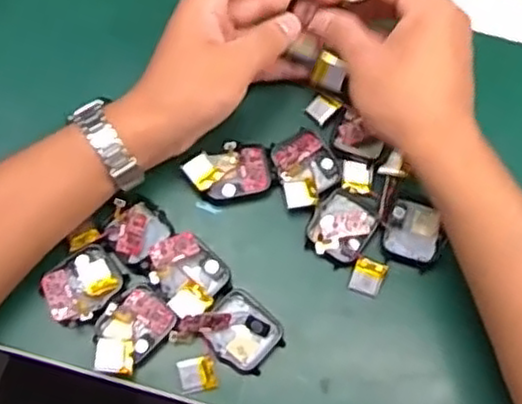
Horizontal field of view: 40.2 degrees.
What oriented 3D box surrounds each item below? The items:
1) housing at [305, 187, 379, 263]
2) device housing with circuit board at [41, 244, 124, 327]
[{"bbox_3d":[0.052,0.014,0.455,0.037,0.011,0.045,27,72,7],"label":"housing"},{"bbox_3d":[-0.109,0.051,0.437,0.048,0.006,0.036,-41,77,-14],"label":"device housing with circuit board"}]

